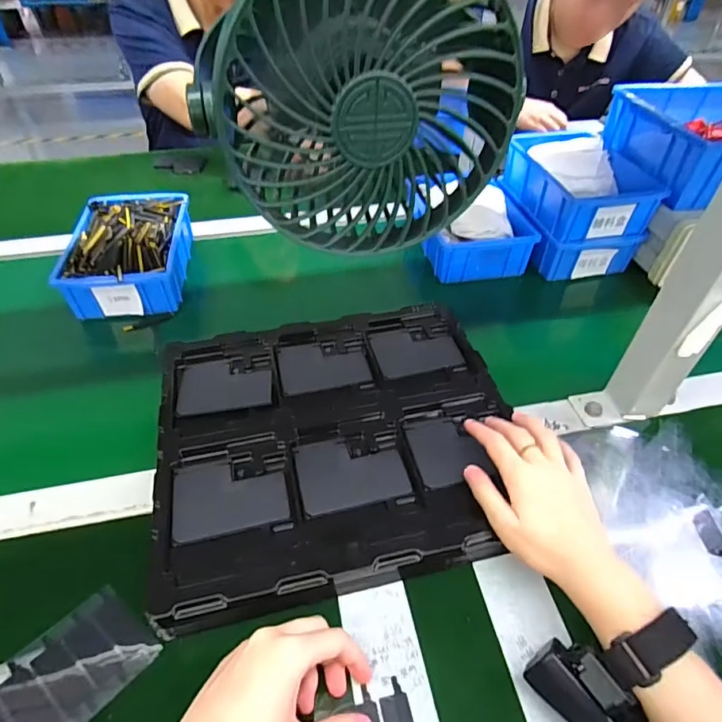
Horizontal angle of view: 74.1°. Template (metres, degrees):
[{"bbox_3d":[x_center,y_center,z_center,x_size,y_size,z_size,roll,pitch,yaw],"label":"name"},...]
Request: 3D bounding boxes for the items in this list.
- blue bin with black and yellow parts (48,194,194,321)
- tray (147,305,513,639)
[{"bbox_3d":[-0.301,-0.148,0.635,0.137,0.064,0.205,-4,46,-5],"label":"blue bin with black and yellow parts"},{"bbox_3d":[-0.021,0.065,0.450,0.315,0.040,0.281,-8,44,-13],"label":"tray"}]

